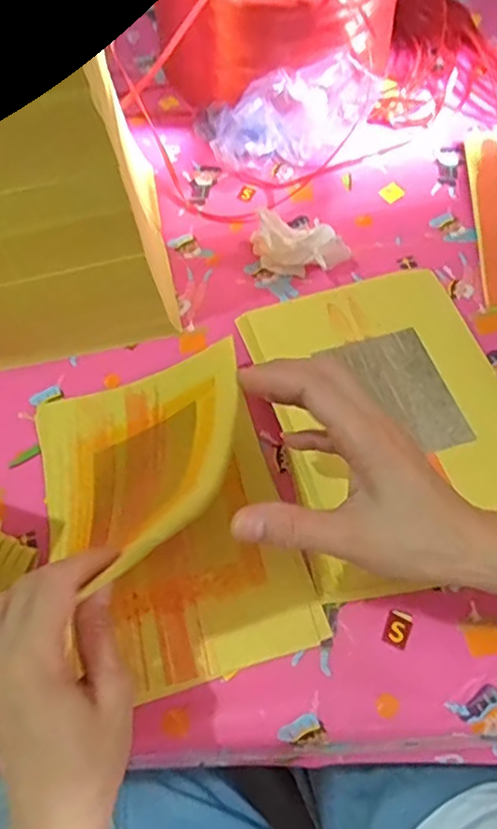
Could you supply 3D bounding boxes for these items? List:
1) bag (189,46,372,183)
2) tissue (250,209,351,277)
[{"bbox_3d":[0.041,-0.308,0.627,0.188,0.071,0.110,-5,59,0],"label":"bag"},{"bbox_3d":[0.047,-0.157,0.559,0.071,0.041,0.078,-21,60,-10],"label":"tissue"}]

